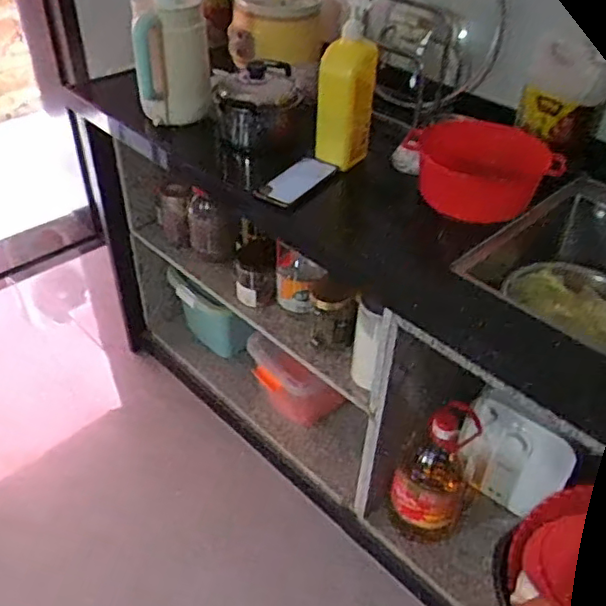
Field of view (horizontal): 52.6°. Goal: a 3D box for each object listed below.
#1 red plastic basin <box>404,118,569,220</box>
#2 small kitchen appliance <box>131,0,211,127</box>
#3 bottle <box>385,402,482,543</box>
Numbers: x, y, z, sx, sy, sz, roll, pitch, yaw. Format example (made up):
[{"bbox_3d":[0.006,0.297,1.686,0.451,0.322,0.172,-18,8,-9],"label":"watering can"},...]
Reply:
[{"bbox_3d":[0.306,-0.239,1.054,0.233,0.114,0.163,3,41,1],"label":"red plastic basin"},{"bbox_3d":[-0.243,-0.455,1.140,0.131,0.218,0.124,-3,41,-6],"label":"small kitchen appliance"},{"bbox_3d":[0.276,0.355,1.305,0.145,0.335,0.189,16,42,15],"label":"bottle"}]

